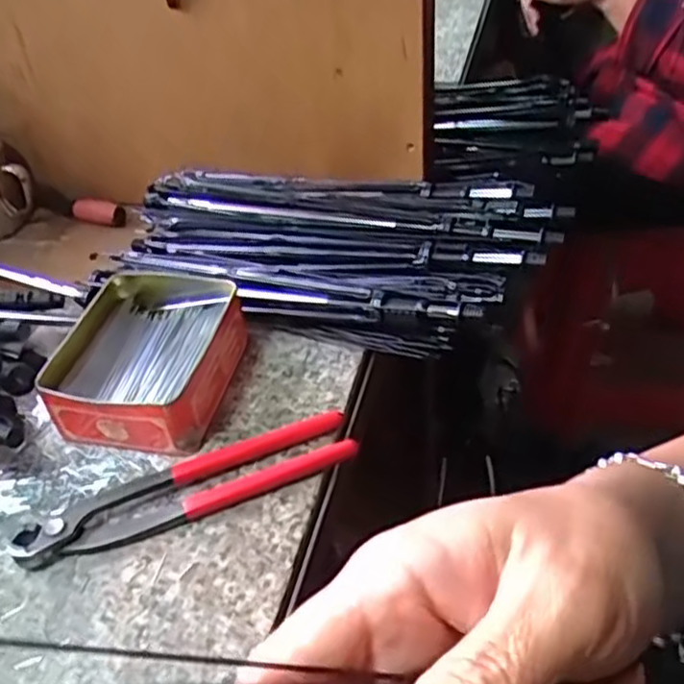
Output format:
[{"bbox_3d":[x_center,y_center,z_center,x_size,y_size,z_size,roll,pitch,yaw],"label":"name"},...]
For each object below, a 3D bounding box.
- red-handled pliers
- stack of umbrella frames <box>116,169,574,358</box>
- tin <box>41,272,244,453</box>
[{"bbox_3d":[-0.088,0.084,0.414,0.192,0.015,0.037,-18,43,-13],"label":"red-handled pliers"},{"bbox_3d":[-0.013,-0.080,0.545,0.337,0.050,0.172,12,45,19],"label":"stack of umbrella frames"},{"bbox_3d":[-0.127,0.011,0.474,0.110,0.049,0.126,8,44,15],"label":"tin"}]

